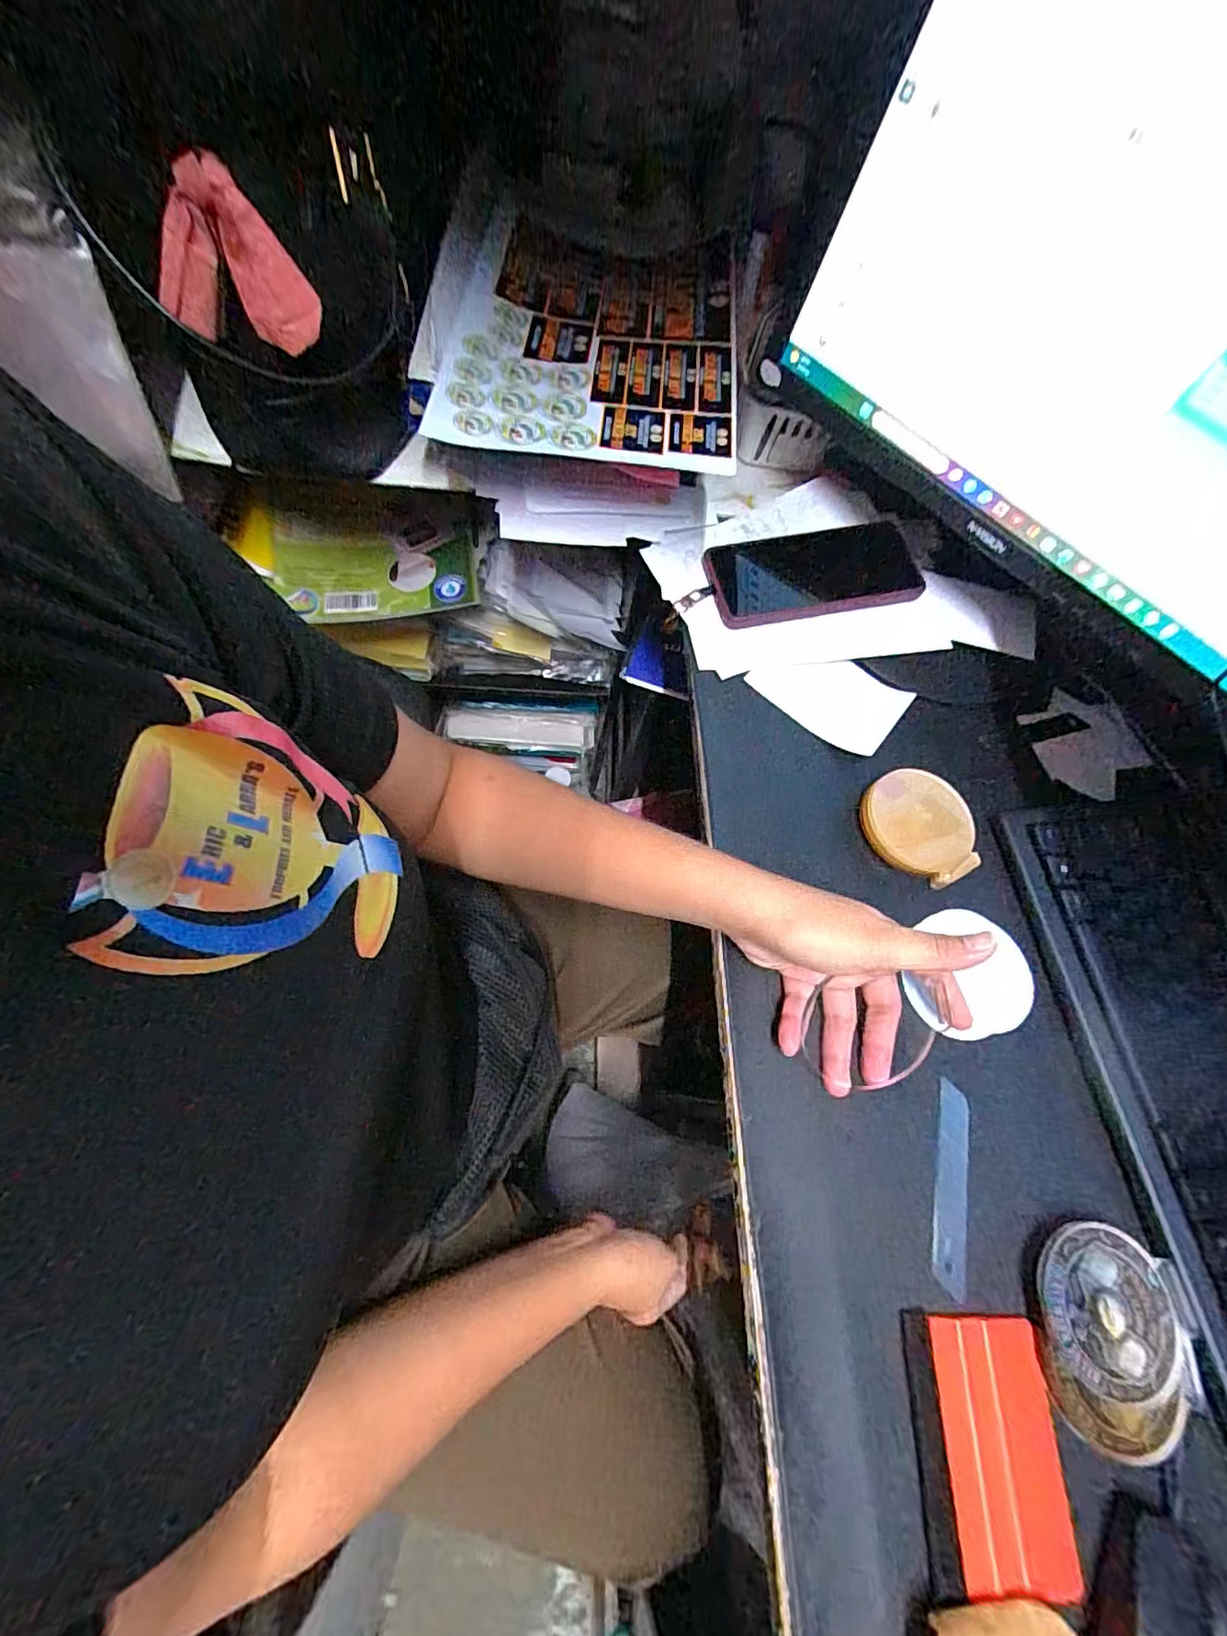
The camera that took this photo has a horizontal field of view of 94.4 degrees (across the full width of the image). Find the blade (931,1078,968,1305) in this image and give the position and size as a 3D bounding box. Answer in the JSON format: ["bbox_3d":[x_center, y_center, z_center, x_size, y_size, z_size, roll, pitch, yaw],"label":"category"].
[{"bbox_3d":[0.188,0.203,0.317,0.018,0.004,0.101,18,65,0],"label":"blade"}]

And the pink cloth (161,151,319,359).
[{"bbox_3d":[-0.232,-0.333,0.338,0.089,0.079,0.031,20,65,1],"label":"pink cloth"}]

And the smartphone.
[{"bbox_3d":[0.163,-0.202,0.469,0.163,0.012,0.082,-11,70,0],"label":"smartphone"}]

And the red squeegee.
[{"bbox_3d":[0.178,0.298,0.268,0.069,0.009,0.096,7,65,-5],"label":"red squeegee"}]

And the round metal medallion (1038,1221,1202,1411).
[{"bbox_3d":[0.262,0.256,0.294,0.080,0.007,0.072,14,65,-2],"label":"round metal medallion"}]

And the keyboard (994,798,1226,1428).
[{"bbox_3d":[0.354,0.203,0.321,0.118,0.019,0.451,-4,67,-5],"label":"keyboard"}]

